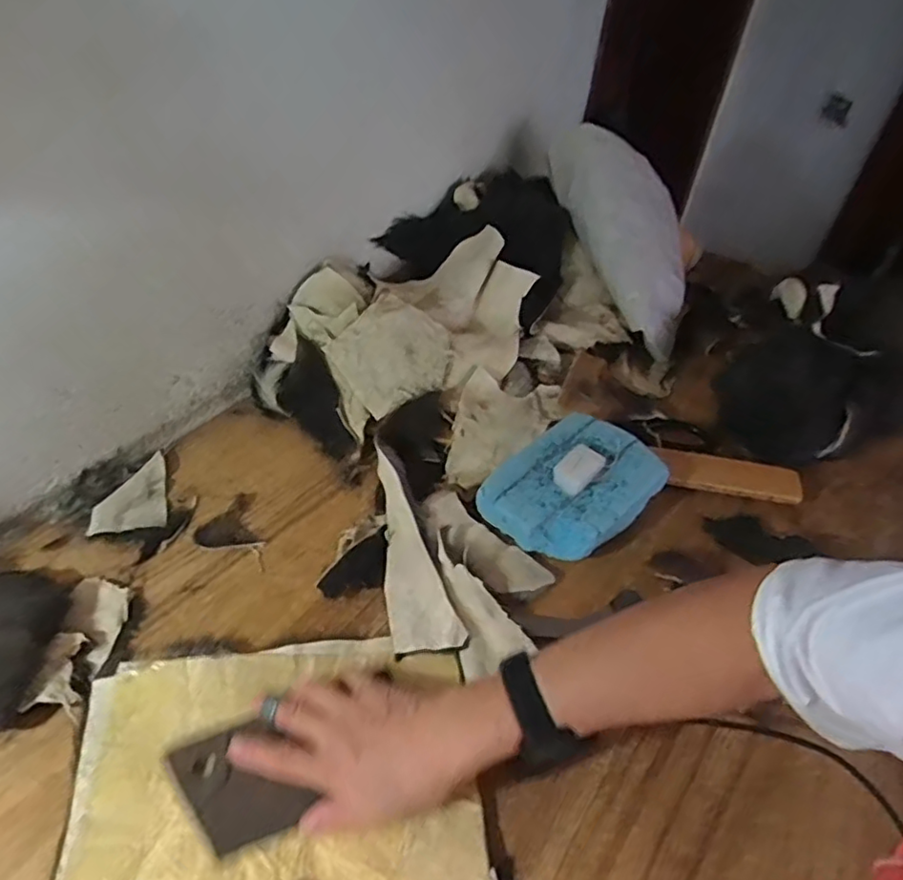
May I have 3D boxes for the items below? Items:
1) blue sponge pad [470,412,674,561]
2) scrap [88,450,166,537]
[{"bbox_3d":[0.131,0.048,0.659,0.175,0.057,0.132,-32,52,-32],"label":"blue sponge pad"},{"bbox_3d":[-0.333,0.055,0.662,0.069,0.012,0.094,-5,43,-8],"label":"scrap"}]

